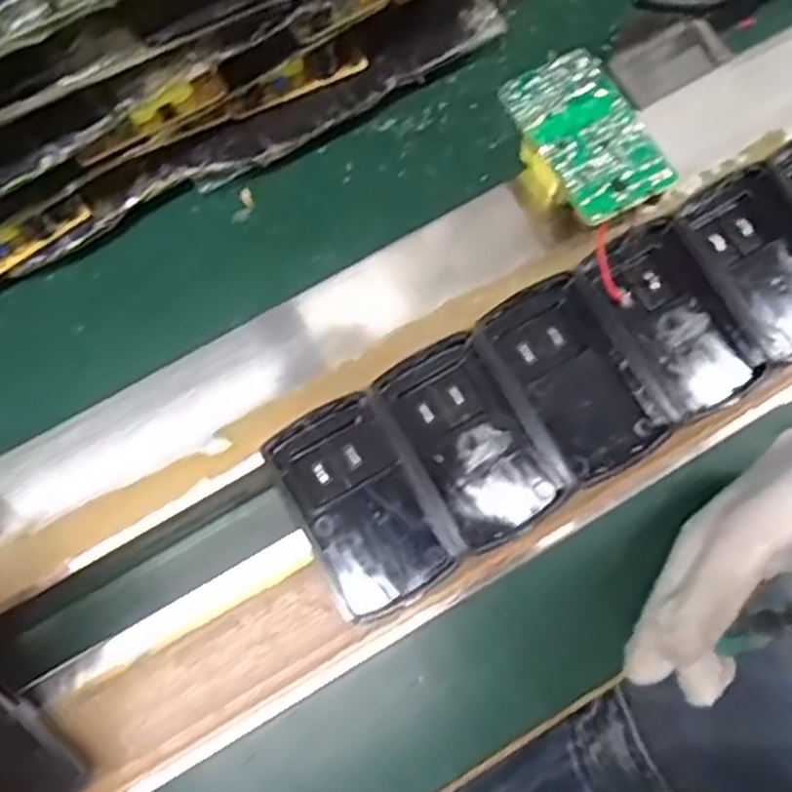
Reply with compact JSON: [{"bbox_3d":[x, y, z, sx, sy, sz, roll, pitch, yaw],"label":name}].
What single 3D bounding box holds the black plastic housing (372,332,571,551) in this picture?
[{"bbox_3d":[0.026,0.014,0.261,0.041,0.011,0.070,-31,80,-7],"label":"black plastic housing"}]

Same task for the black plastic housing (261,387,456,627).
[{"bbox_3d":[-0.011,0.036,0.255,0.043,0.015,0.070,-28,80,-6],"label":"black plastic housing"}]

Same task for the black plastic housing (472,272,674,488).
[{"bbox_3d":[0.061,-0.006,0.265,0.042,0.012,0.069,-31,80,-7],"label":"black plastic housing"}]

